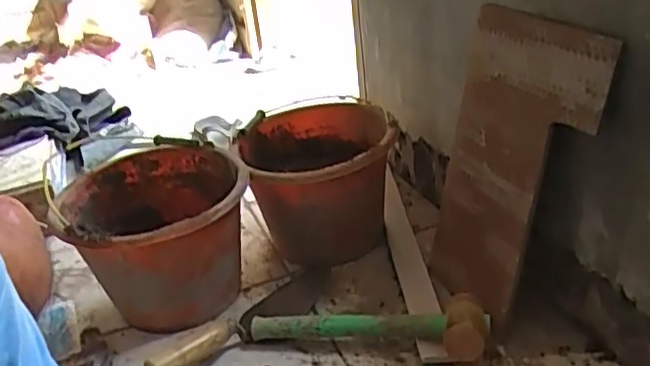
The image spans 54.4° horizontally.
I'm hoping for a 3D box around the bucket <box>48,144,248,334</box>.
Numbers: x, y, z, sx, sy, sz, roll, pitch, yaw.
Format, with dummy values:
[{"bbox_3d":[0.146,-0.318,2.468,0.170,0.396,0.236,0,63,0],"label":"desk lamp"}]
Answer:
[{"bbox_3d":[-0.244,0.085,0.966,0.257,0.191,0.291,-11,28,-7],"label":"bucket"}]

